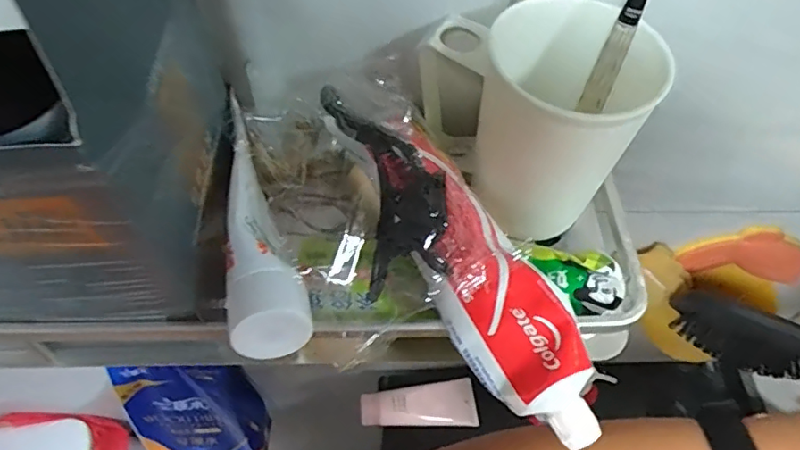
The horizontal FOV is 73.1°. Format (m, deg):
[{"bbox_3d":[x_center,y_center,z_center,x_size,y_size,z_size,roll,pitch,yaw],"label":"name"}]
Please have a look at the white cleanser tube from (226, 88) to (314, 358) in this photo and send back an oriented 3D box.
[{"bbox_3d":[-0.068,0.000,0.248,0.031,0.030,0.119,-15,59,-10],"label":"white cleanser tube"}]

